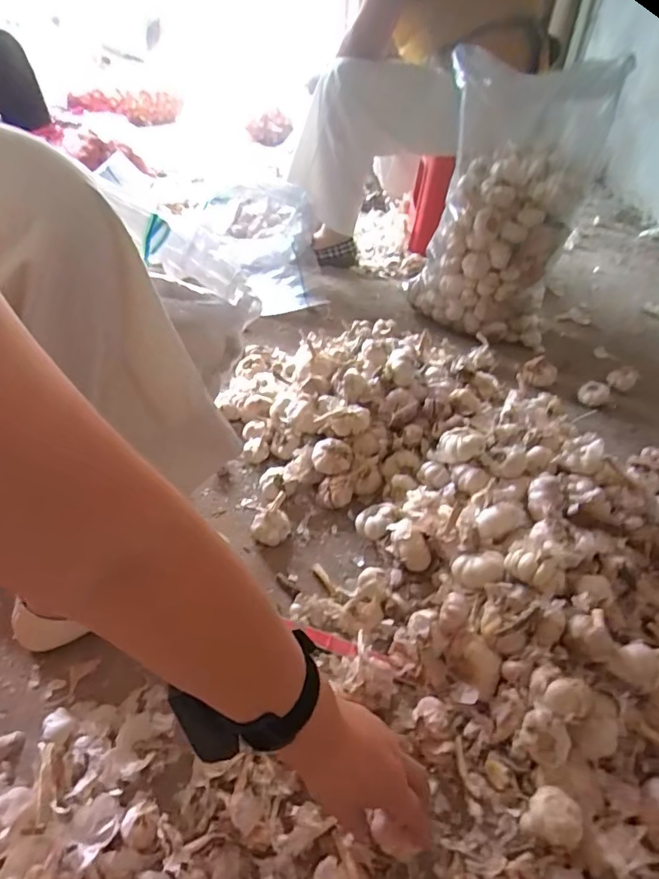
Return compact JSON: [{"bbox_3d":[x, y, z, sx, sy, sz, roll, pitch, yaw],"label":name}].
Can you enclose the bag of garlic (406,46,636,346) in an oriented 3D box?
[{"bbox_3d":[0.370,-0.498,1.088,0.317,0.506,0.275,16,41,15],"label":"bag of garlic"}]

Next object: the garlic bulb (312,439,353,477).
[{"bbox_3d":[0.005,0.029,0.750,0.058,0.042,0.046,12,40,10],"label":"garlic bulb"}]

